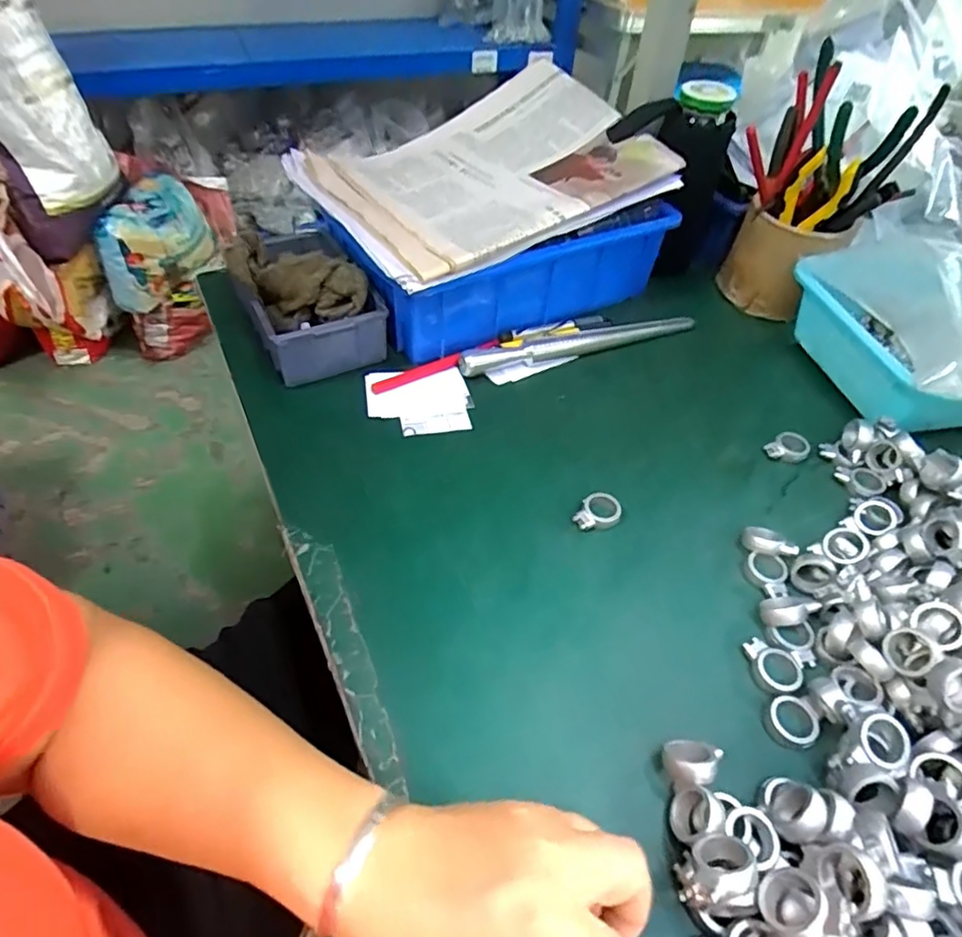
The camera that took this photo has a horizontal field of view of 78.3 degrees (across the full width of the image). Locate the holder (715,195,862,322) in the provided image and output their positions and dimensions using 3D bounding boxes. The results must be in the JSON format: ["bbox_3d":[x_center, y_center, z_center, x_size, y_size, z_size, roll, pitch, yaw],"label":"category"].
[{"bbox_3d":[0.290,-0.203,0.575,0.077,0.089,0.083,2,47,-3],"label":"holder"}]

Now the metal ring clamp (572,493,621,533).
[{"bbox_3d":[0.080,0.030,0.408,0.033,0.011,0.025,-15,50,-17],"label":"metal ring clamp"}]

